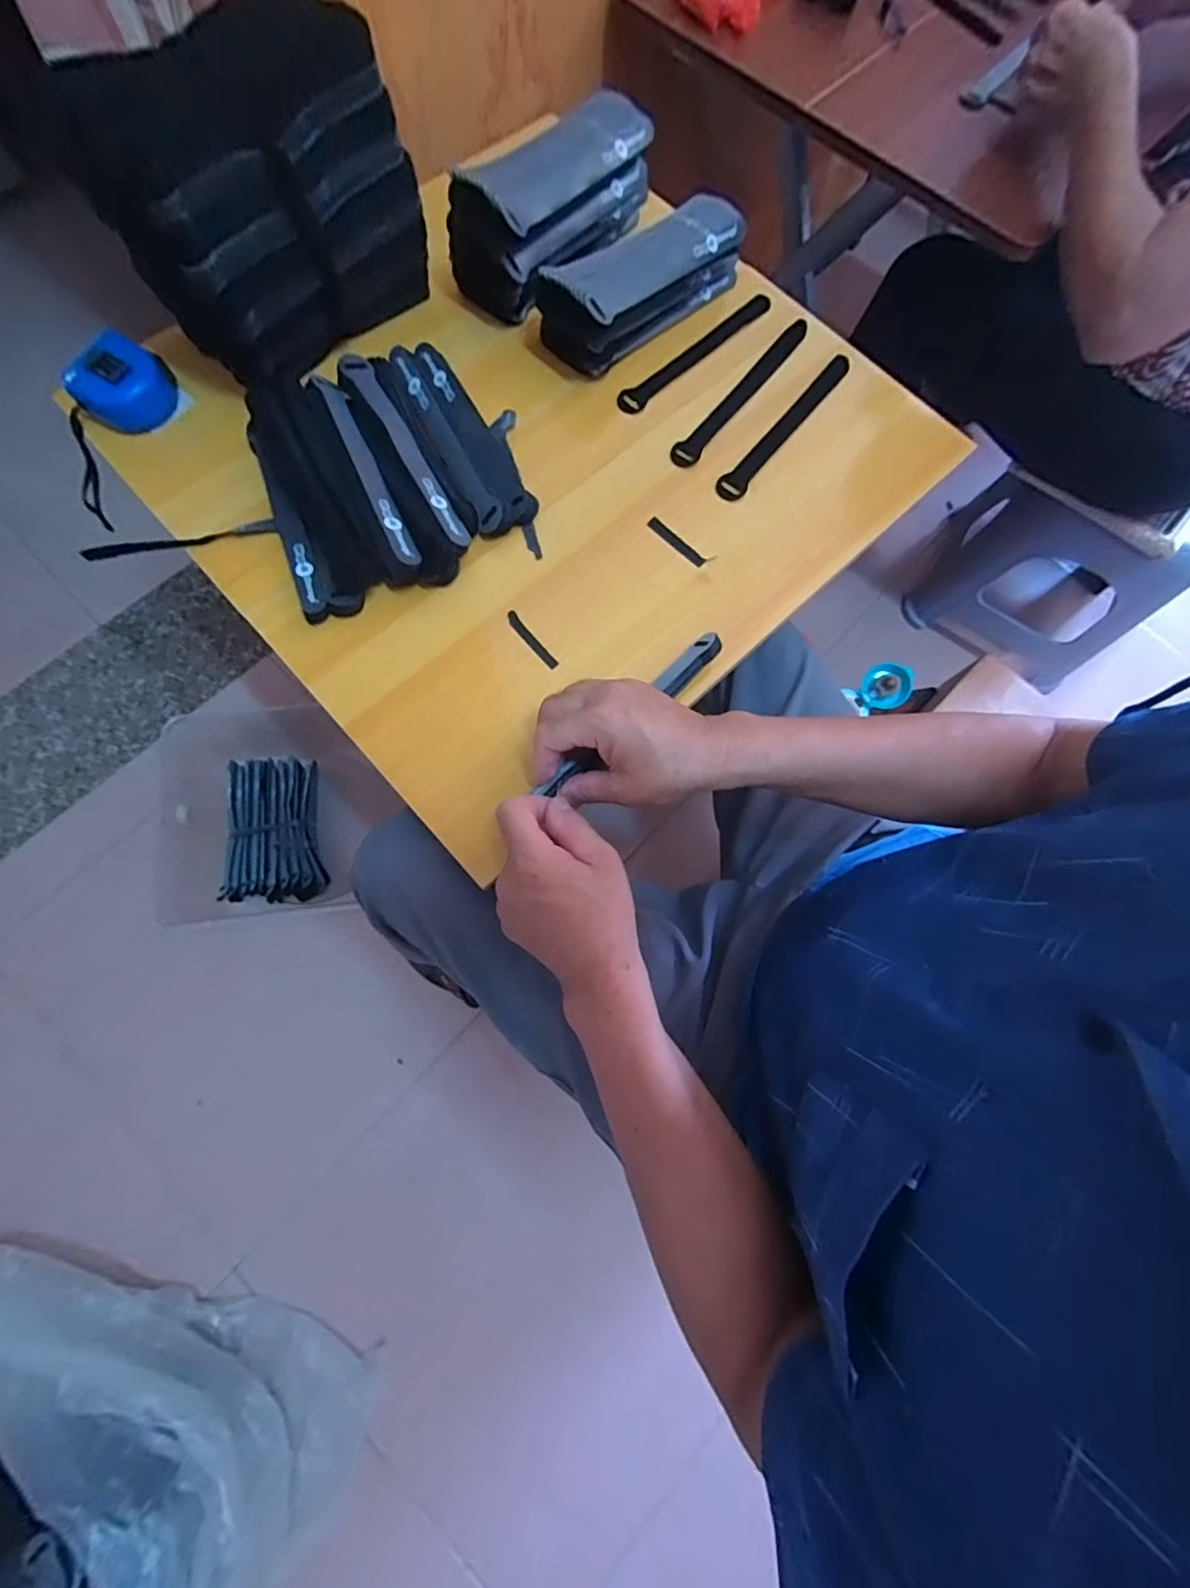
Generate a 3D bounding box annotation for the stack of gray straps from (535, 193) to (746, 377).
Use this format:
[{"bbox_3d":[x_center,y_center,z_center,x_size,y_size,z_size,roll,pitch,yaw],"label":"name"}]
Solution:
[{"bbox_3d":[0.042,-0.475,0.512,0.078,0.066,0.195,44,79,10],"label":"stack of gray straps"}]

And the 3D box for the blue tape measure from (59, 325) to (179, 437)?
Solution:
[{"bbox_3d":[-0.402,-0.349,0.475,0.075,0.041,0.056,-39,79,-10],"label":"blue tape measure"}]

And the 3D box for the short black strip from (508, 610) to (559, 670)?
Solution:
[{"bbox_3d":[-0.052,-0.126,0.453,0.010,0.004,0.061,-38,79,-10],"label":"short black strip"}]

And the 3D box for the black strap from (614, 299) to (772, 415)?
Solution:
[{"bbox_3d":[0.097,-0.422,0.532,0.194,0.009,0.025,-42,80,-11],"label":"black strap"}]

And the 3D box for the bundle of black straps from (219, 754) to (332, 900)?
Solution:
[{"bbox_3d":[-0.485,0.054,0.867,0.133,0.082,0.217,-5,76,-4],"label":"bundle of black straps"}]

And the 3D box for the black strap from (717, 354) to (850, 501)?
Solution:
[{"bbox_3d":[0.177,-0.342,0.517,0.024,0.007,0.201,37,78,5],"label":"black strap"}]

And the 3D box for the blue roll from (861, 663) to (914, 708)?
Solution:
[{"bbox_3d":[0.401,-0.148,0.767,0.062,0.053,0.032,18,34,24],"label":"blue roll"}]

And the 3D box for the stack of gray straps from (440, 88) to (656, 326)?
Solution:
[{"bbox_3d":[-0.039,-0.538,0.504,0.088,0.087,0.199,33,77,7],"label":"stack of gray straps"}]

